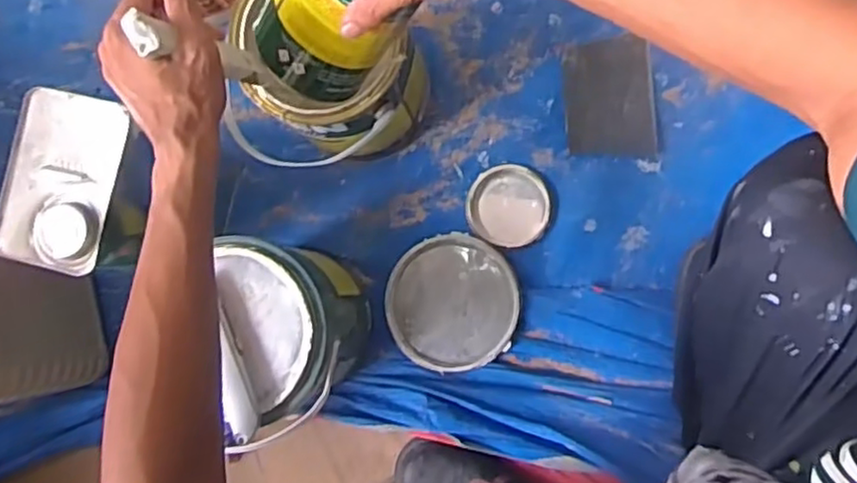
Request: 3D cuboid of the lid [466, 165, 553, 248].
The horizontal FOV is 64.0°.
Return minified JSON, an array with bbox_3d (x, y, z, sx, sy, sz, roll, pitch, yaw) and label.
[{"bbox_3d":[0.091,-0.040,0.777,0.092,0.008,0.090,0,89,8],"label":"lid"}]

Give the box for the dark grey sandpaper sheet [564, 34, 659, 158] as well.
[{"bbox_3d":[0.200,-0.157,0.758,0.094,0.005,0.128,-4,88,8],"label":"dark grey sandpaper sheet"}]

